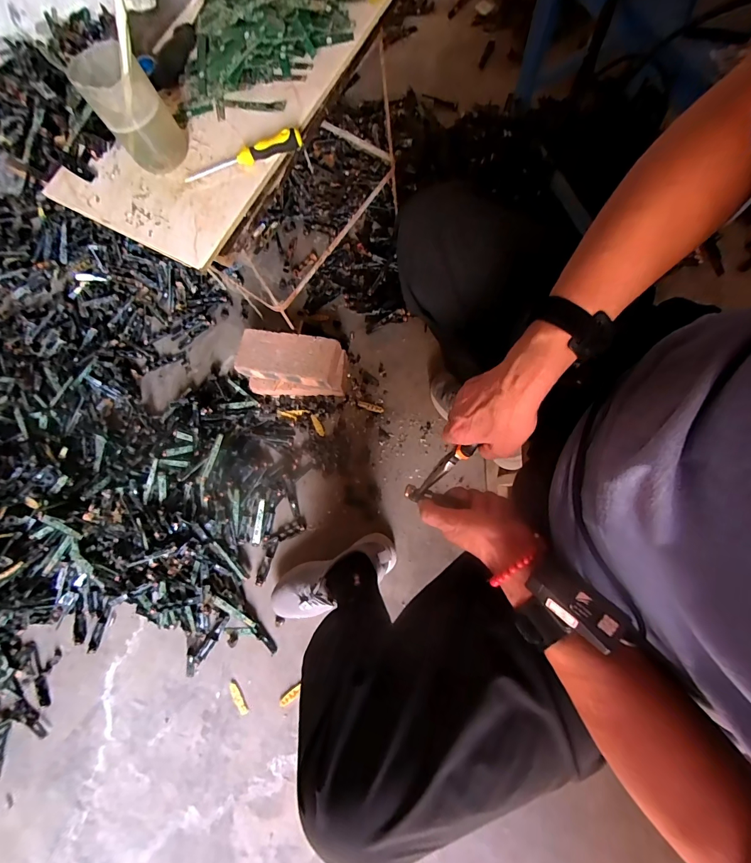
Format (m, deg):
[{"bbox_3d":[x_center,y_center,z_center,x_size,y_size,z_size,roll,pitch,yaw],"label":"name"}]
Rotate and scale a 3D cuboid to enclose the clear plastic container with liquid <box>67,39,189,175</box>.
[{"bbox_3d":[-0.301,-0.400,0.471,0.075,0.108,0.074,-31,74,-1],"label":"clear plastic container with liquid"}]

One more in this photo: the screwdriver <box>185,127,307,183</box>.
[{"bbox_3d":[-0.176,-0.367,0.496,0.160,0.032,0.019,-15,75,4],"label":"screwdriver"}]

